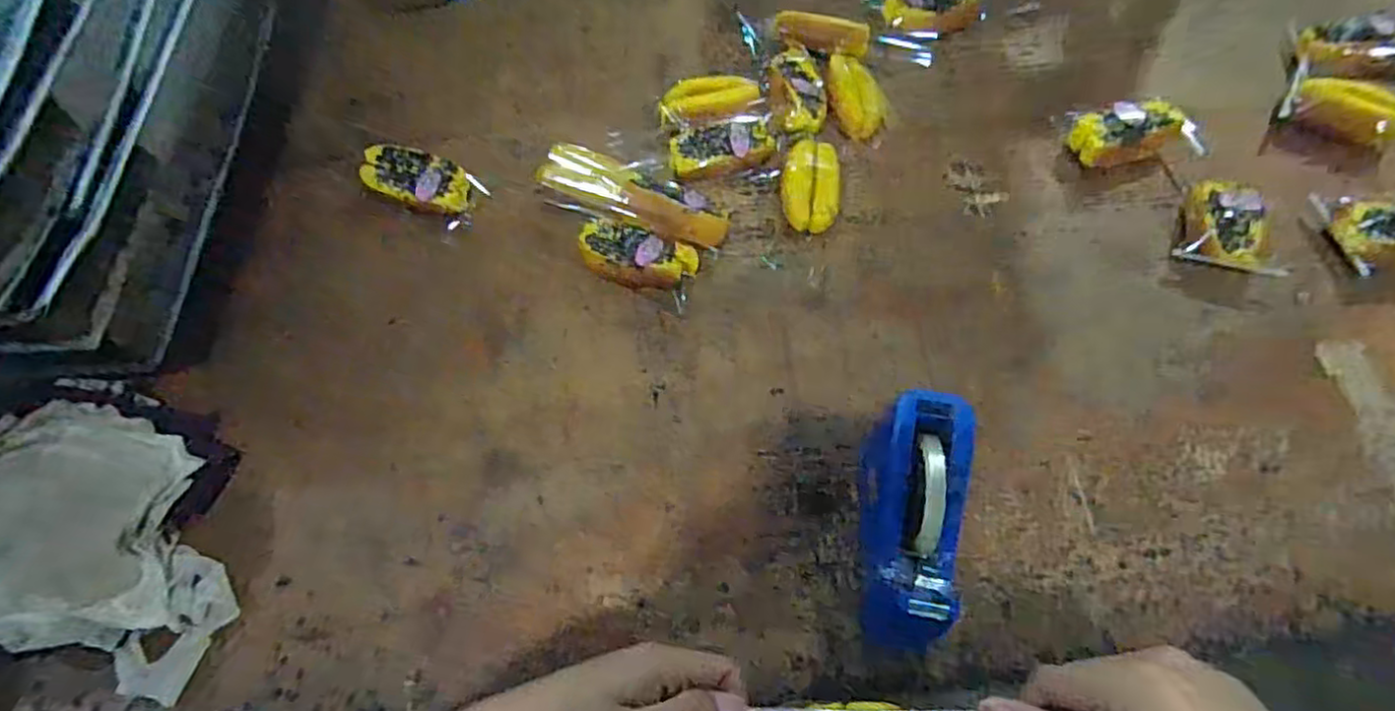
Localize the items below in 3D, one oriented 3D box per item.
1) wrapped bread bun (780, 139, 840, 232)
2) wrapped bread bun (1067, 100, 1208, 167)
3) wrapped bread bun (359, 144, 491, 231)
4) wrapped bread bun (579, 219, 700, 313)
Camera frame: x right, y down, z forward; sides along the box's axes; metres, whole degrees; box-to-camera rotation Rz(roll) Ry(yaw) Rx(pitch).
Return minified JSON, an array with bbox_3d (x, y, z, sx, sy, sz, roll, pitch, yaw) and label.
[{"bbox_3d":[0.131,-0.195,0.782,0.069,0.040,0.111,4,64,3],"label":"wrapped bread bun"},{"bbox_3d":[0.516,-0.266,0.804,0.142,0.045,0.082,-6,64,-1],"label":"wrapped bread bun"},{"bbox_3d":[-0.322,-0.205,0.795,0.129,0.052,0.076,21,66,11],"label":"wrapped bread bun"},{"bbox_3d":[-0.066,-0.106,0.742,0.131,0.039,0.065,20,66,11],"label":"wrapped bread bun"}]

